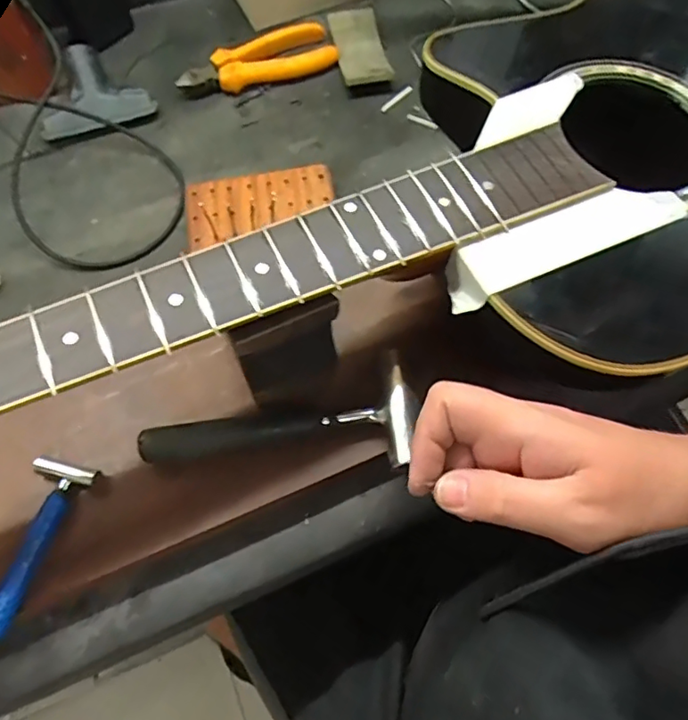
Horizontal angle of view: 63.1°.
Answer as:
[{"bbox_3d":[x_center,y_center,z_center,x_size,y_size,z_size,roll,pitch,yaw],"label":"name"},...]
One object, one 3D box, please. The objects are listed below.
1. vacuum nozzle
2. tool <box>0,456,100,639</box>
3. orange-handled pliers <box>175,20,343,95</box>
[{"bbox_3d":[-0.235,-0.256,0.529,0.101,0.035,0.076,-13,66,-5],"label":"vacuum nozzle"},{"bbox_3d":[-0.194,0.110,0.336,0.038,0.012,0.108,18,67,9],"label":"tool"},{"bbox_3d":[-0.087,-0.301,0.553,0.149,0.022,0.065,-19,66,-8],"label":"orange-handled pliers"}]

